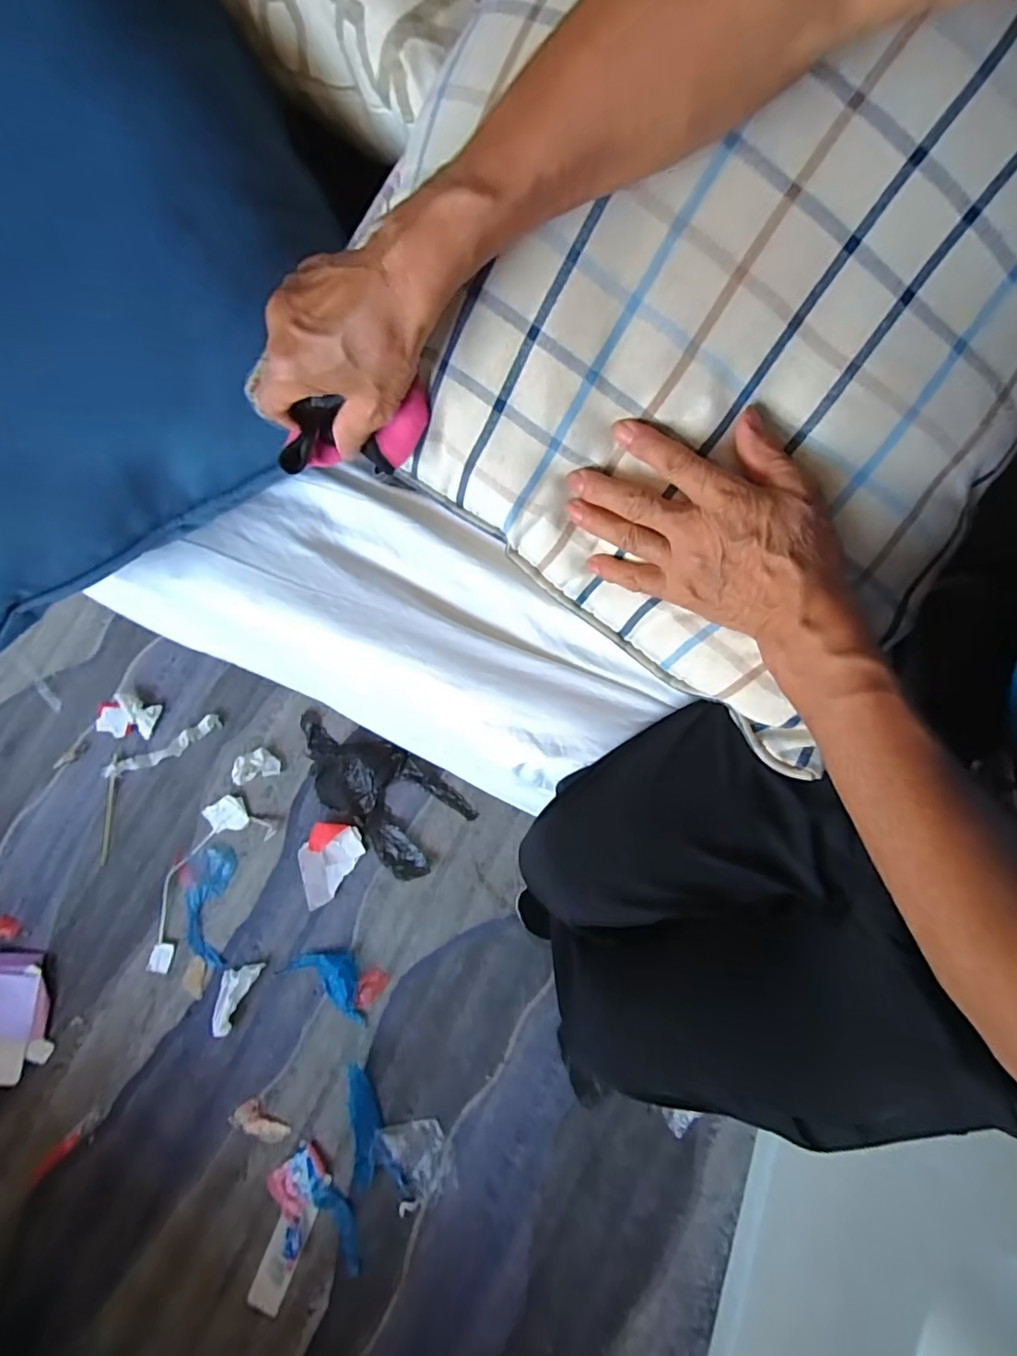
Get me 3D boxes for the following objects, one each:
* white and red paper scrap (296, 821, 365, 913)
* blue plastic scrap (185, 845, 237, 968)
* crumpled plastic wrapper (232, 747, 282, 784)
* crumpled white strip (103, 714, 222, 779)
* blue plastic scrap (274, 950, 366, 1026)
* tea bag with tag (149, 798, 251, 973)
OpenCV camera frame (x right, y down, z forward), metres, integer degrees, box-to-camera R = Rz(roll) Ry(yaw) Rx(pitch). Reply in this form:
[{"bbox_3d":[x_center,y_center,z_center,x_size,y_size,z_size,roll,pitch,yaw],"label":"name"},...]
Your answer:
[{"bbox_3d":[-0.301,0.299,0.930,0.088,0.014,0.131,34,77,9],"label":"white and red paper scrap"},{"bbox_3d":[-0.496,0.373,0.936,0.080,0.012,0.182,1,75,0],"label":"blue plastic scrap"},{"bbox_3d":[-0.434,0.149,0.972,0.078,0.016,0.050,-18,76,-5],"label":"crumpled plastic wrapper"},{"bbox_3d":[-0.604,0.125,0.994,0.212,0.006,0.040,-27,76,-7],"label":"crumpled white strip"},{"bbox_3d":[-0.277,0.471,0.894,0.151,0.033,0.076,30,77,8],"label":"blue plastic scrap"},{"bbox_3d":[-0.529,0.334,0.947,0.079,0.013,0.291,23,76,6],"label":"tea bag with tag"}]

